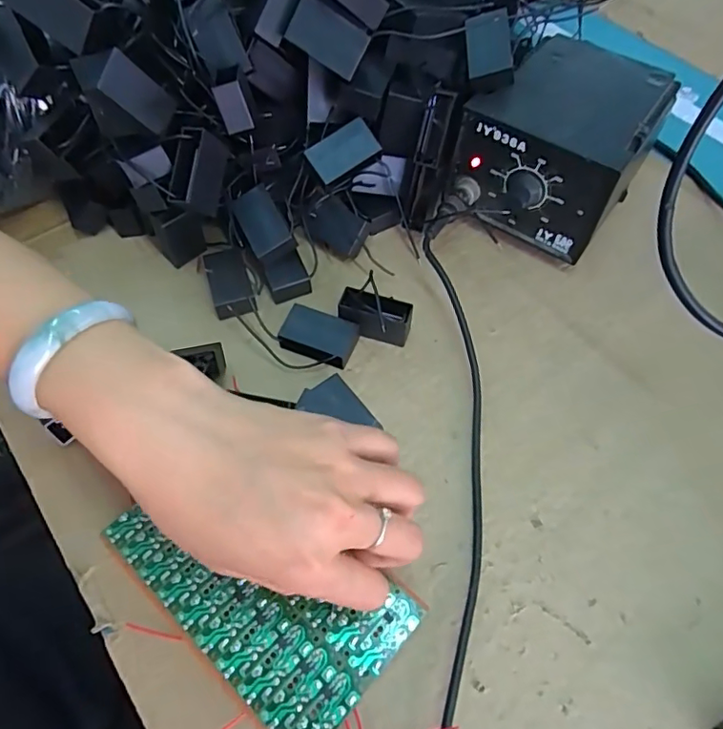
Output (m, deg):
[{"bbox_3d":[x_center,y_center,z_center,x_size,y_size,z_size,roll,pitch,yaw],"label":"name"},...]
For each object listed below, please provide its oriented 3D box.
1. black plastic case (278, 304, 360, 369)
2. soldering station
[{"bbox_3d":[-0.028,-0.018,0.363,0.049,0.019,0.031,21,63,12],"label":"black plastic case"},{"bbox_3d":[0.147,-0.162,0.400,0.113,0.092,0.150,28,65,15],"label":"soldering station"}]

